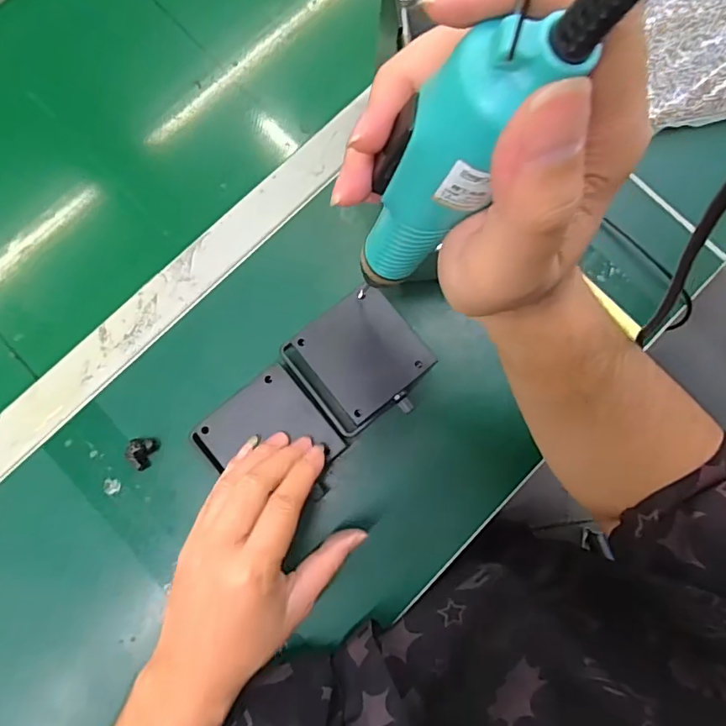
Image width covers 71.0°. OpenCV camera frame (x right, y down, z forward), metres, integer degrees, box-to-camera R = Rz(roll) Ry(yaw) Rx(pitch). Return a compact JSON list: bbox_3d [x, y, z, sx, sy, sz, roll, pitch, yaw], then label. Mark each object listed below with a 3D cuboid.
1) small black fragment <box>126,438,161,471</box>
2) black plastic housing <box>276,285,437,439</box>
[{"bbox_3d":[-0.174,0.072,0.403,0.020,0.012,0.026,8,81,-1],"label":"small black fragment"},{"bbox_3d":[-0.002,0.000,0.406,0.090,0.044,0.090,-39,85,-6],"label":"black plastic housing"}]

